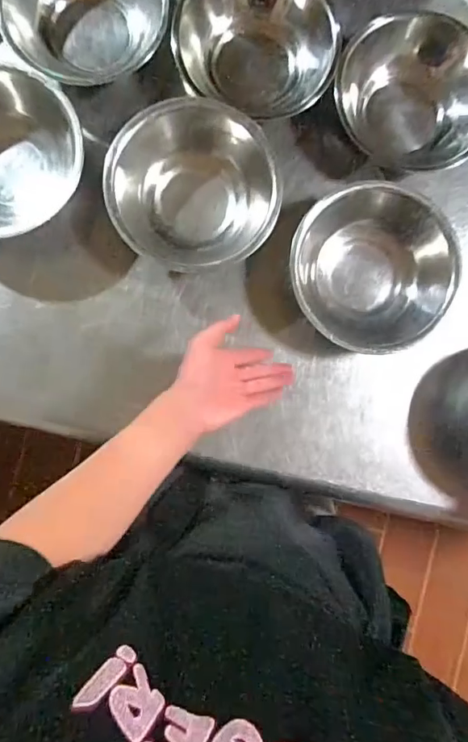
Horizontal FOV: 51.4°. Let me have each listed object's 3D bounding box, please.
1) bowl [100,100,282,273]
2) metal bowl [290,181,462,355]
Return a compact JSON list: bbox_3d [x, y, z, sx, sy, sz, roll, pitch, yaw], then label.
[{"bbox_3d":[-0.045,-0.209,0.559,0.188,0.083,0.169,-1,88,-2],"label":"bowl"},{"bbox_3d":[0.160,-0.117,0.569,0.191,0.078,0.181,0,88,-2],"label":"metal bowl"}]

